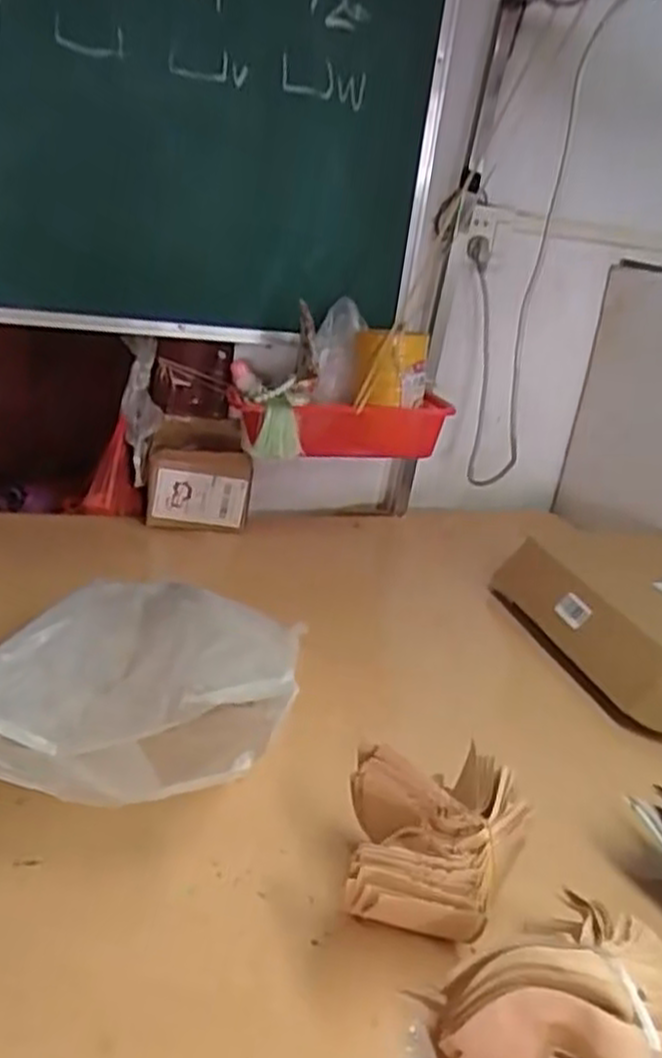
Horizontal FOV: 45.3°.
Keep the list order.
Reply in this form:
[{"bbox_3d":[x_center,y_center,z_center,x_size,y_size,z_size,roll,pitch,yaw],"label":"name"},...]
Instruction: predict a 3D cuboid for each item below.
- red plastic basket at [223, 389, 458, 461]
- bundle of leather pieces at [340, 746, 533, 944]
[{"bbox_3d":[0.005,-0.161,1.137,0.293,0.083,0.194,5,22,-8],"label":"red plastic basket"},{"bbox_3d":[0.072,0.238,0.587,0.132,0.086,0.140,5,21,-5],"label":"bundle of leather pieces"}]

